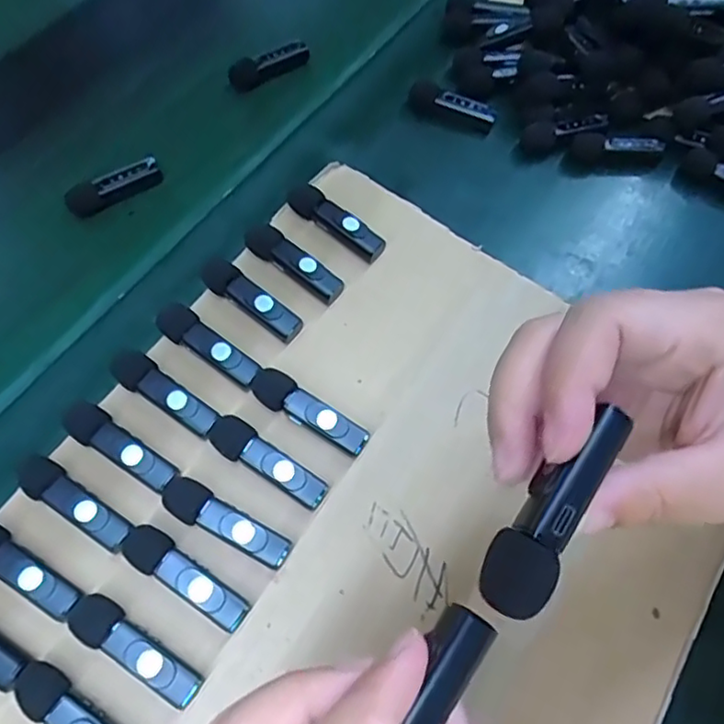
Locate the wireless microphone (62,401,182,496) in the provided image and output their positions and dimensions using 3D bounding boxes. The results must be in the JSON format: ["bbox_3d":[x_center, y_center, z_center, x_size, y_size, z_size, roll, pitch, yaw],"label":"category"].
[{"bbox_3d":[-0.122,0.042,0.308,0.063,0.011,0.018,31,67,15],"label":"wireless microphone"}]

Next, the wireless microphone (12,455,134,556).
[{"bbox_3d":[-0.138,0.066,0.295,0.063,0.010,0.017,30,67,14],"label":"wireless microphone"}]

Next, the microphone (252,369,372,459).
[{"bbox_3d":[-0.029,0.026,0.322,0.066,0.016,0.018,31,67,15],"label":"microphone"}]

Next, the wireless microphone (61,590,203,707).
[{"bbox_3d":[-0.100,0.125,0.272,0.065,0.010,0.018,28,67,13],"label":"wireless microphone"}]

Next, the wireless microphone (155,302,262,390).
[{"bbox_3d":[-0.084,-0.008,0.335,0.065,0.017,0.019,35,68,16],"label":"wireless microphone"}]

